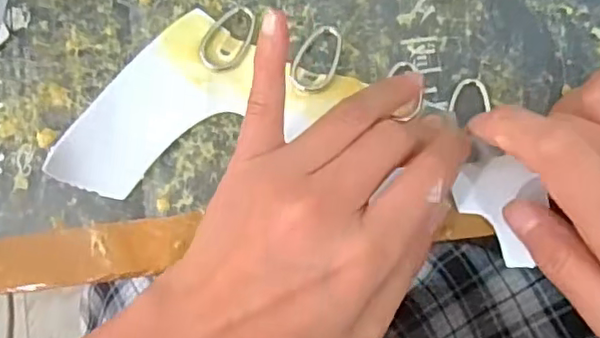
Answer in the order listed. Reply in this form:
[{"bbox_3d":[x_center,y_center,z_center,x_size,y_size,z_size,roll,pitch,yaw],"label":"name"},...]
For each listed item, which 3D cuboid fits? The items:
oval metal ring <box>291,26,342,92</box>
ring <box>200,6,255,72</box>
[{"bbox_3d":[0.008,-0.050,0.287,0.020,0.004,0.032,15,80,8],"label":"oval metal ring"},{"bbox_3d":[-0.033,-0.061,0.291,0.020,0.004,0.034,30,79,-2],"label":"ring"}]

